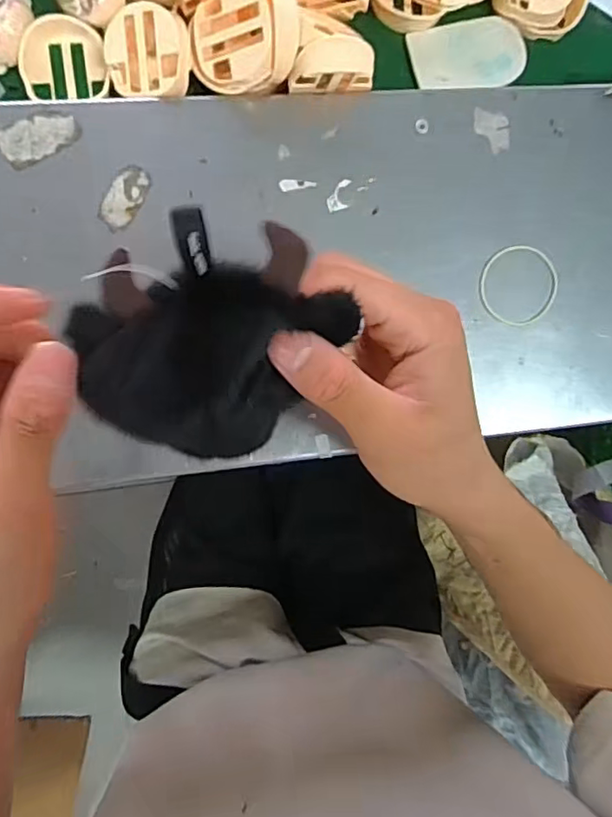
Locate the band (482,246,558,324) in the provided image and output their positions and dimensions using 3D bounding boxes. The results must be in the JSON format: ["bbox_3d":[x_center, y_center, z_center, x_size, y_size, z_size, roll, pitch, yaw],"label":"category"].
[{"bbox_3d":[0.150,-0.086,0.396,0.058,0.004,0.055,11,93,-8],"label":"band"}]

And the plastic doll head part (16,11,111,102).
[{"bbox_3d":[-0.157,-0.228,0.368,0.055,0.018,0.052,0,92,-9],"label":"plastic doll head part"}]

